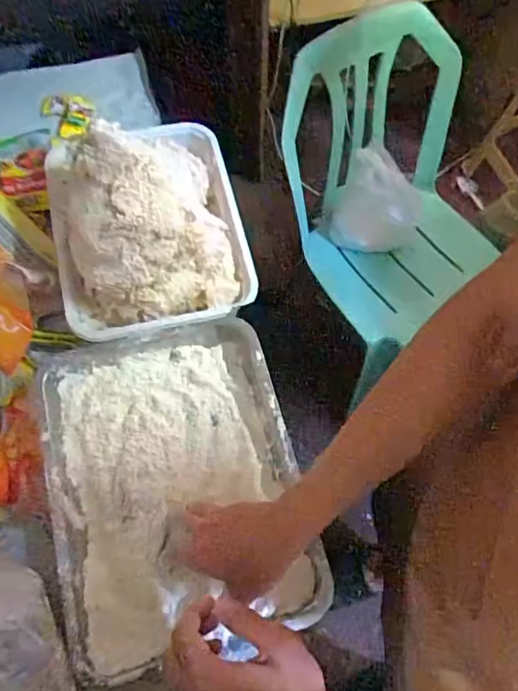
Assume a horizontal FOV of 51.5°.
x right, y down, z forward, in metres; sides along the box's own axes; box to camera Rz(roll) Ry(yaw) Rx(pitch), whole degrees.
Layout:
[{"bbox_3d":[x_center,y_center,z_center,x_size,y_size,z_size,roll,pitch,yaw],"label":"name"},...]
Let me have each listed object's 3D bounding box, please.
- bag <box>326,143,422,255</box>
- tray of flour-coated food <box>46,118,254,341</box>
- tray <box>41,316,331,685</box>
[{"bbox_3d":[0.236,-0.295,1.093,0.183,0.206,0.105,10,66,5],"label":"bag"},{"bbox_3d":[-0.141,-0.173,0.638,0.231,0.160,0.279,-13,66,-6],"label":"tray of flour-coated food"},{"bbox_3d":[-0.093,0.147,0.594,0.257,0.048,0.334,-15,66,-7],"label":"tray"}]

